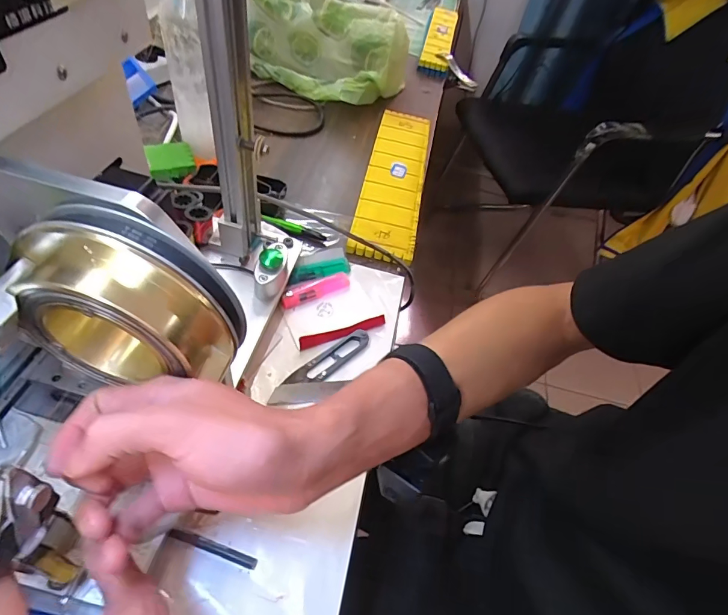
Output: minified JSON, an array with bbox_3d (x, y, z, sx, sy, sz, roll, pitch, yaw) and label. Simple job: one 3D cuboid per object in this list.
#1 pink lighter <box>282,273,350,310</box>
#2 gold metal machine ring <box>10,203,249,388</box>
[{"bbox_3d":[-0.051,-0.019,0.457,0.078,0.011,0.019,-18,78,-28],"label":"pink lighter"},{"bbox_3d":[-0.120,-0.001,0.223,0.106,0.090,0.042,13,51,-1],"label":"gold metal machine ring"}]

